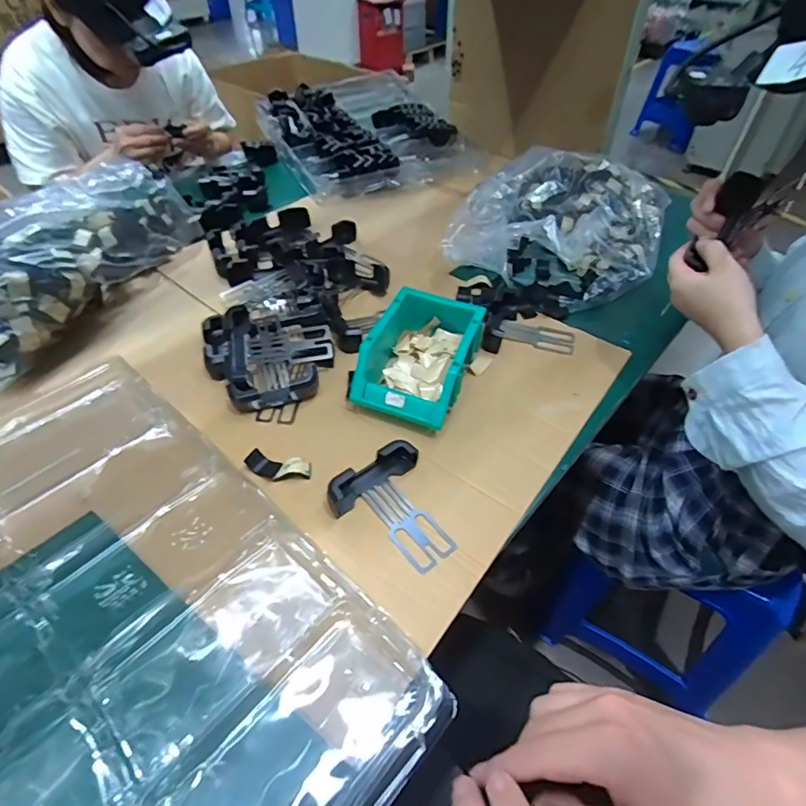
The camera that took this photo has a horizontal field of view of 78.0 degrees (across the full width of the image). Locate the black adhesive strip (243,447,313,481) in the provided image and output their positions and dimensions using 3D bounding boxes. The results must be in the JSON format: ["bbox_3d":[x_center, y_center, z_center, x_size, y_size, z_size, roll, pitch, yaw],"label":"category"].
[{"bbox_3d":[-0.126,0.064,0.505,0.066,0.010,0.025,8,47,7],"label":"black adhesive strip"}]

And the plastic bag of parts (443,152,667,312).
[{"bbox_3d":[0.248,-0.283,0.786,0.293,0.117,0.303,23,51,20],"label":"plastic bag of parts"}]

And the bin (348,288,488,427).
[{"bbox_3d":[0.017,-0.051,0.574,0.121,0.078,0.153,15,48,14],"label":"bin"}]

